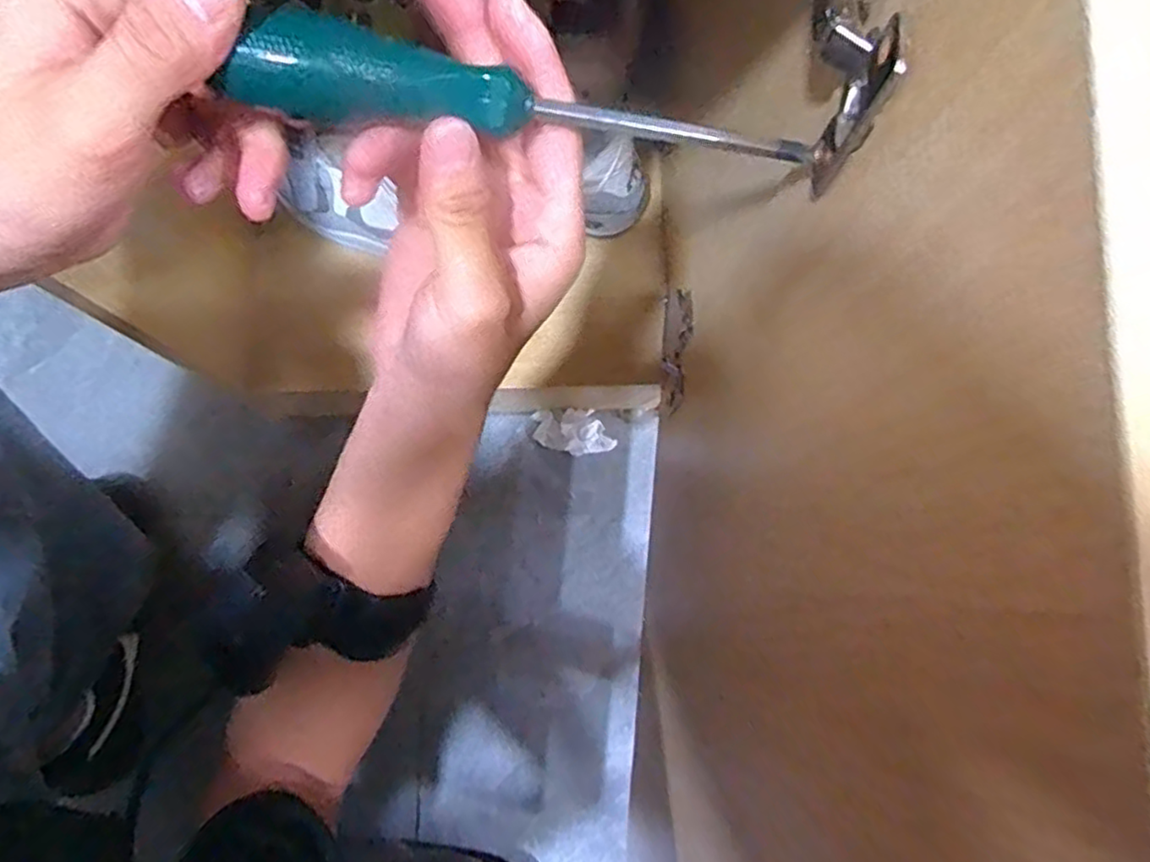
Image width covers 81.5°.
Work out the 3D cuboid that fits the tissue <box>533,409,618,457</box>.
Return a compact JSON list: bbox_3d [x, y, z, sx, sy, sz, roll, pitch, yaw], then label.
[{"bbox_3d":[-0.001,0.001,0.688,0.082,0.024,0.045,-1,76,-1],"label":"tissue"}]

